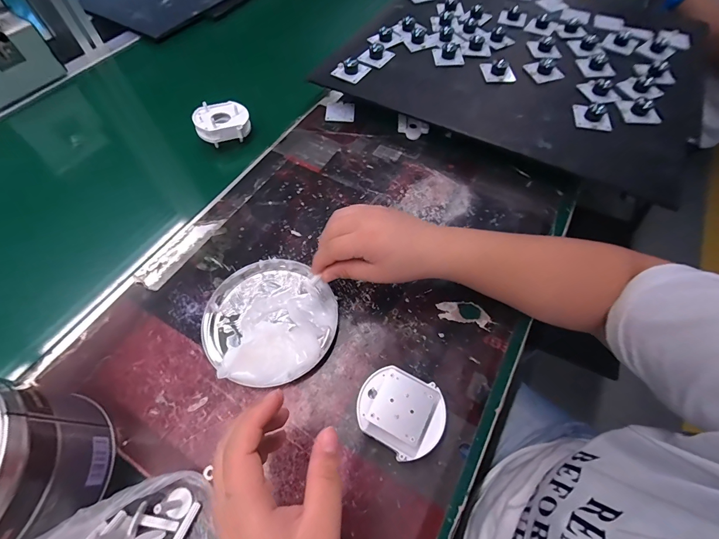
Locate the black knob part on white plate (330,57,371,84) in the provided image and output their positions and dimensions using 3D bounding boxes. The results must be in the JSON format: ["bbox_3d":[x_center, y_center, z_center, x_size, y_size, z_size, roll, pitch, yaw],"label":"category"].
[{"bbox_3d":[-0.011,-0.292,0.480,0.045,0.016,0.045,29,64,15],"label":"black knob part on white plate"}]

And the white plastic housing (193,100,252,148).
[{"bbox_3d":[-0.186,-0.199,0.460,0.069,0.033,0.054,-12,61,-7],"label":"white plastic housing"}]

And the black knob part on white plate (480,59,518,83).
[{"bbox_3d":[0.200,-0.284,0.478,0.046,0.018,0.031,5,61,2],"label":"black knob part on white plate"}]

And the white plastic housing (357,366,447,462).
[{"bbox_3d":[0.034,0.118,0.278,0.070,0.046,0.060,21,62,11],"label":"white plastic housing"}]

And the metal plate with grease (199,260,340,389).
[{"bbox_3d":[-0.089,0.045,0.328,0.128,0.031,0.125,0,60,0],"label":"metal plate with grease"}]

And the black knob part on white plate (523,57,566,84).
[{"bbox_3d":[0.268,-0.288,0.481,0.043,0.015,0.043,-12,61,-7],"label":"black knob part on white plate"}]

